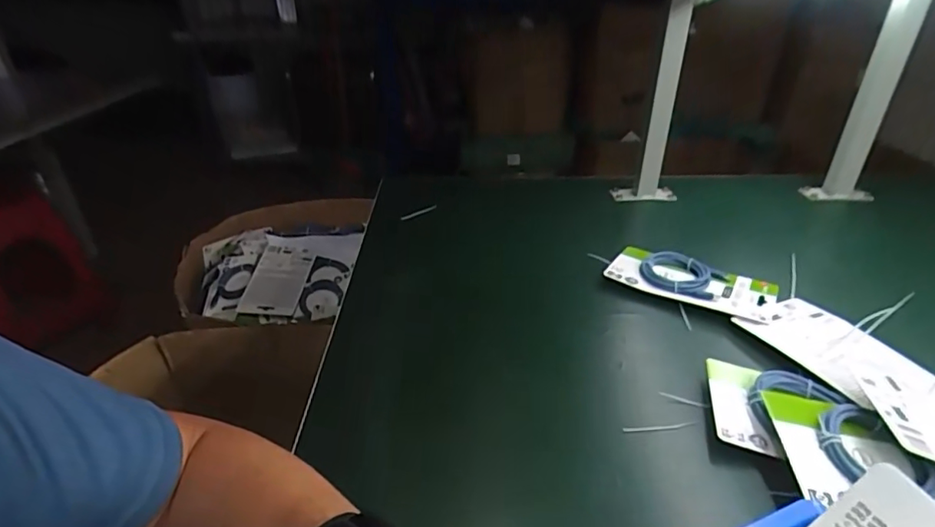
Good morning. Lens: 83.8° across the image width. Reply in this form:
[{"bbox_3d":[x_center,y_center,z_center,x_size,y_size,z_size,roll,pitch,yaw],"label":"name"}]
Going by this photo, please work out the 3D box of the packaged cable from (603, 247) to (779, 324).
[{"bbox_3d":[0.262,0.020,0.616,0.177,0.019,0.096,20,36,30],"label":"packaged cable"}]

